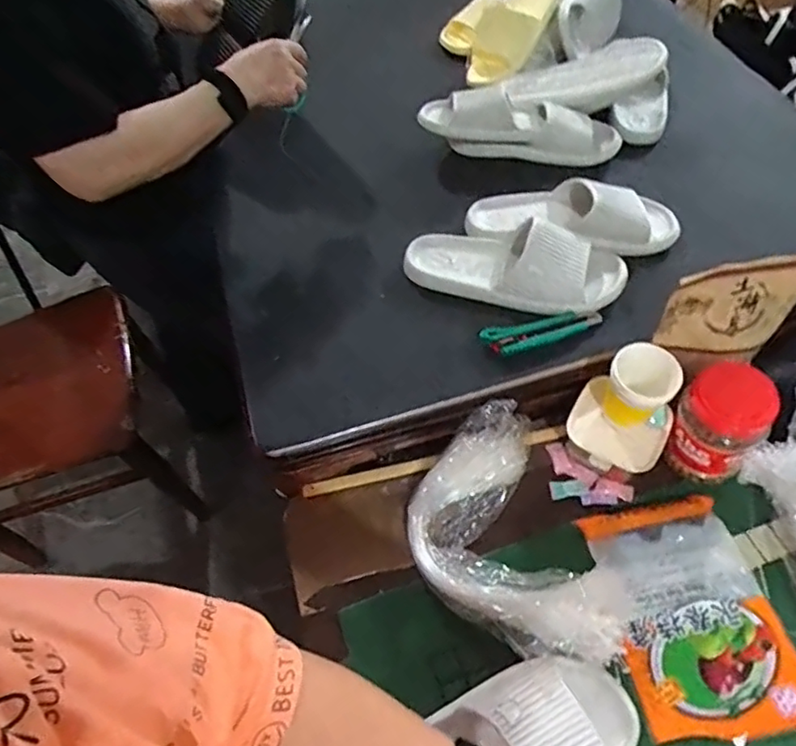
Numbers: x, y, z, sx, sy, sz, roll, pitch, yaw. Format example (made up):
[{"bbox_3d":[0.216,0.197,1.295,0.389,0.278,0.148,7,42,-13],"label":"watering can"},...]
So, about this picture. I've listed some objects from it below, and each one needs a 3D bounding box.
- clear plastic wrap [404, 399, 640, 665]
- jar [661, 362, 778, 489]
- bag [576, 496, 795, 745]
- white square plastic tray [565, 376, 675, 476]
[{"bbox_3d":[0.122,0.189,0.678,0.204,0.052,0.299,-17,57,-7],"label":"clear plastic wrap"},{"bbox_3d":[0.372,0.061,0.685,0.092,0.133,0.080,24,61,19],"label":"jar"},{"bbox_3d":[0.320,0.259,0.643,0.173,0.023,0.239,-12,56,-3],"label":"bag"},{"bbox_3d":[0.270,0.065,0.722,0.110,0.016,0.102,26,62,20],"label":"white square plastic tray"}]

